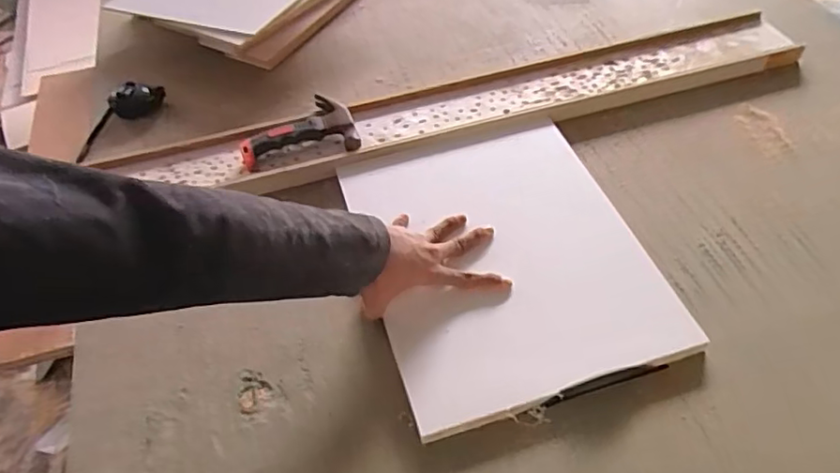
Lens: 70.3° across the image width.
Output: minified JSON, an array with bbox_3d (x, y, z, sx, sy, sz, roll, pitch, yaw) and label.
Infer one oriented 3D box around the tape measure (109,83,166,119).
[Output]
[{"bbox_3d":[-0.443,-0.212,0.943,0.082,0.050,0.054,-33,55,-20],"label":"tape measure"}]

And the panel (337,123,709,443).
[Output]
[{"bbox_3d":[0.092,0.015,0.698,0.302,0.019,0.368,-17,51,-8],"label":"panel"}]

